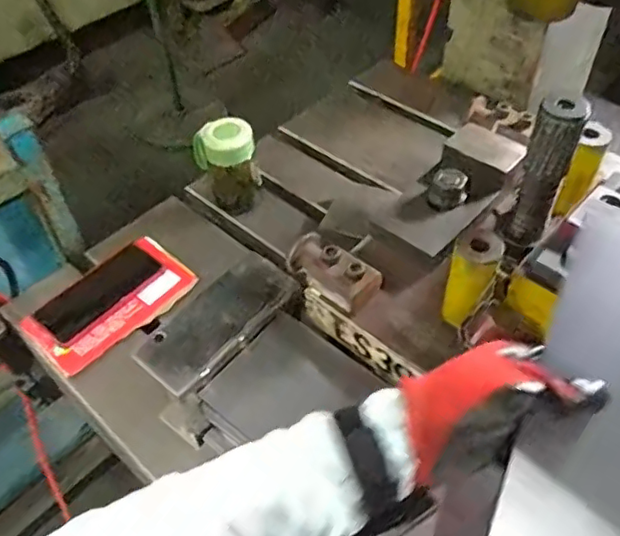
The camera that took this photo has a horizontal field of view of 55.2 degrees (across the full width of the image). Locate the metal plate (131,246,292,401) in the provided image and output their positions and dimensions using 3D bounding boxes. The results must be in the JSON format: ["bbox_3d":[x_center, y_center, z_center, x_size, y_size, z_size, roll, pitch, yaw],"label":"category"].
[{"bbox_3d":[-0.090,0.050,0.575,0.063,0.014,0.160,41,64,12],"label":"metal plate"}]

